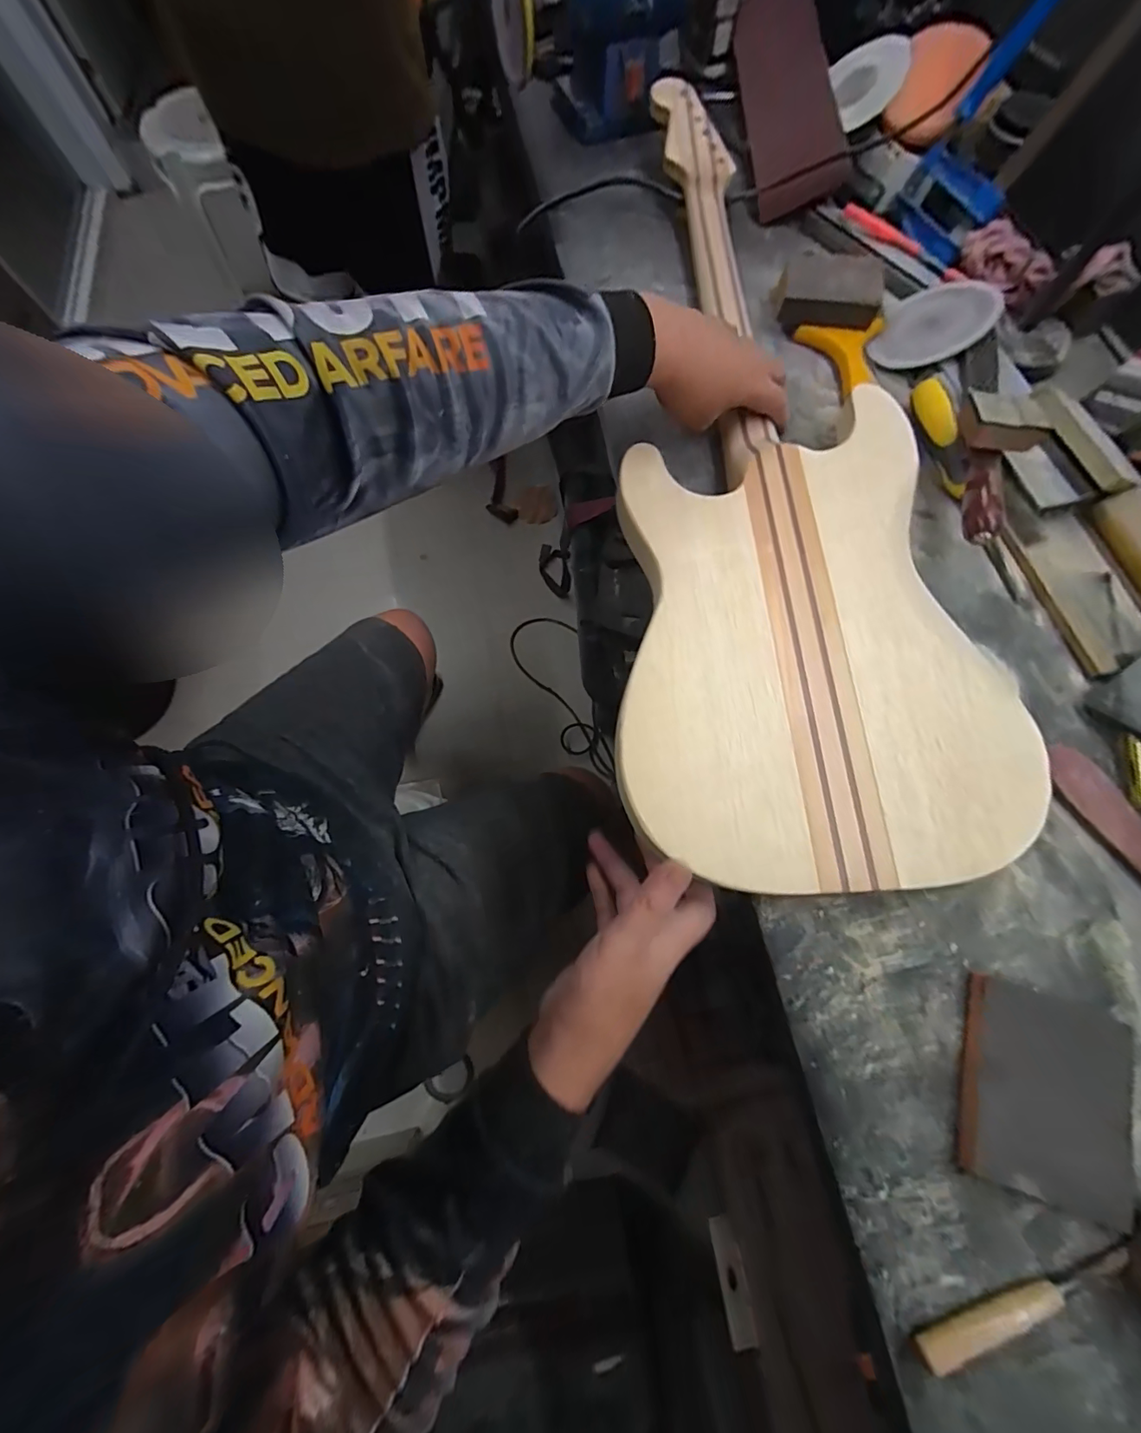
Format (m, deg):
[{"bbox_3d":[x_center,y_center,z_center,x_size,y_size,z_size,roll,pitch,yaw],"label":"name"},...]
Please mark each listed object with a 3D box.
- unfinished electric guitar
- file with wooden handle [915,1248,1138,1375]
[{"bbox_3d":[0.194,-0.292,0.487,0.295,0.046,0.875,0,71,0],"label":"unfinished electric guitar"},{"bbox_3d":[0.271,0.349,0.286,0.141,0.016,0.012,-17,73,-6],"label":"file with wooden handle"}]

